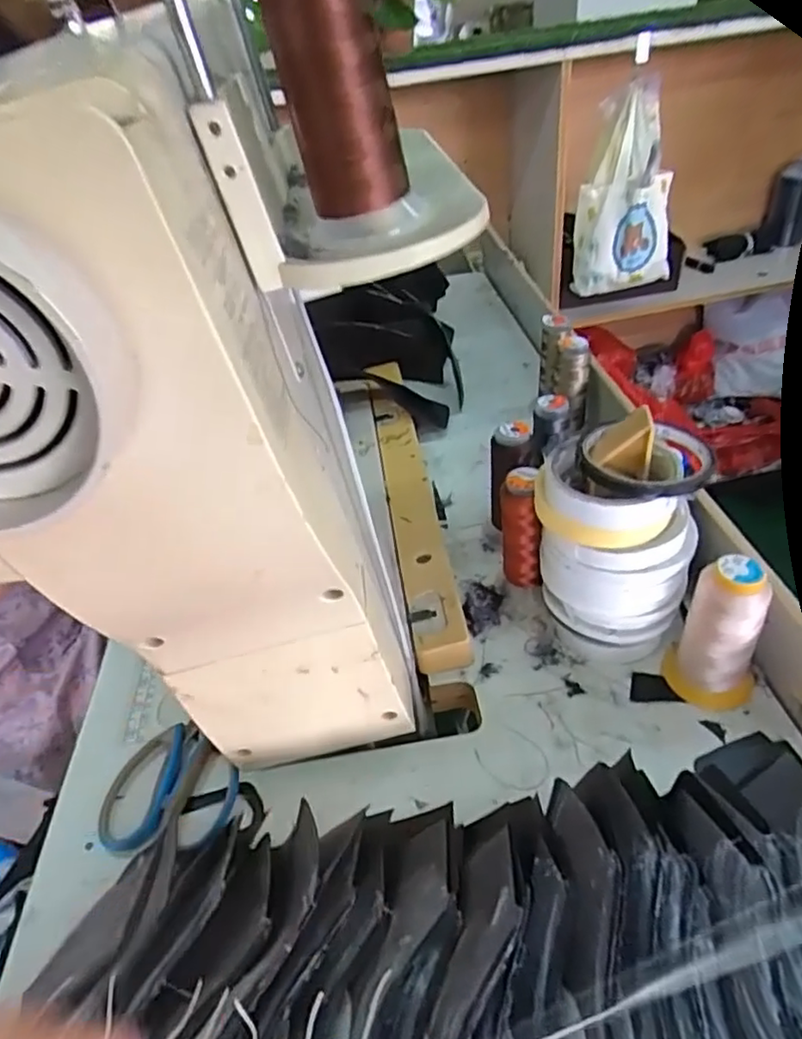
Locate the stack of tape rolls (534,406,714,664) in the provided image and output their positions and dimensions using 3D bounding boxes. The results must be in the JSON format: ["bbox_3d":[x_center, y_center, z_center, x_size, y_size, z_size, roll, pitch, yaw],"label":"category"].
[{"bbox_3d":[0.163,0.020,0.479,0.110,0.174,0.095,11,43,22],"label":"stack of tape rolls"}]

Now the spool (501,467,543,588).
[{"bbox_3d":[0.103,0.010,0.540,0.032,0.105,0.039,-2,40,7],"label":"spool"}]

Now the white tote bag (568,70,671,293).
[{"bbox_3d":[0.458,-0.651,1.267,0.194,0.340,0.123,4,41,14],"label":"white tote bag"}]

